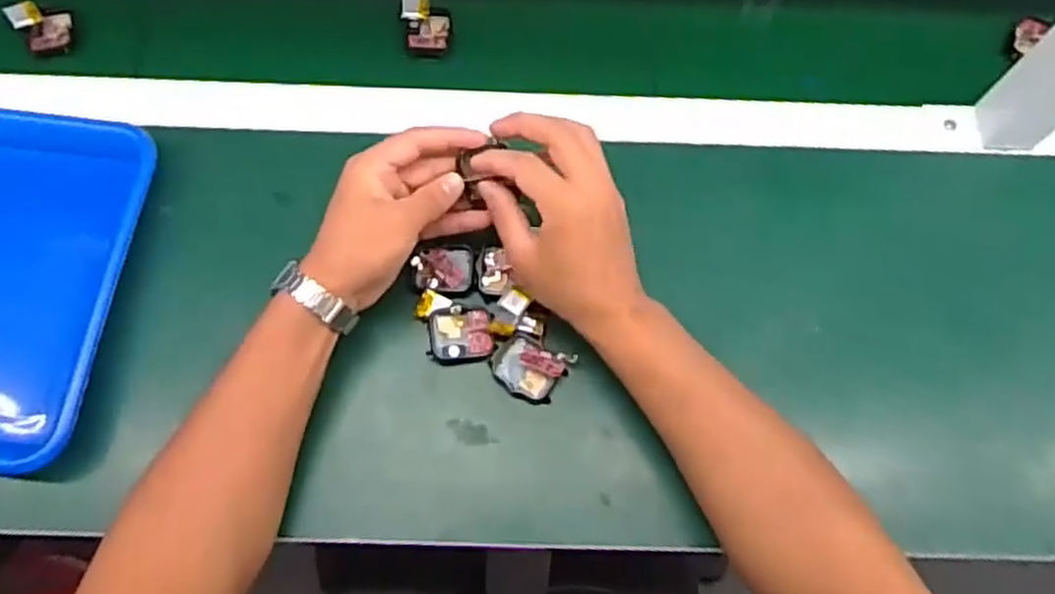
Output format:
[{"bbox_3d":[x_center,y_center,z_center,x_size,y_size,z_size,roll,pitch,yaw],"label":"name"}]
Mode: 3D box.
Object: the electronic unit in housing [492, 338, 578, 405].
[{"bbox_3d":[0.001,0.049,0.512,0.050,0.014,0.036,22,71,7],"label":"electronic unit in housing"}]

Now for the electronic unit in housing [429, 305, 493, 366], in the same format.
[{"bbox_3d":[-0.047,0.026,0.519,0.043,0.007,0.037,-9,70,-5],"label":"electronic unit in housing"}]

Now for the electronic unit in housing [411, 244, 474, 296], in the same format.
[{"bbox_3d":[-0.060,-0.020,0.534,0.041,0.009,0.036,0,70,-2],"label":"electronic unit in housing"}]

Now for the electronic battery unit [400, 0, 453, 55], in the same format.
[{"bbox_3d":[-0.082,-0.220,0.607,0.041,0.015,0.049,-1,70,-2],"label":"electronic battery unit"}]

